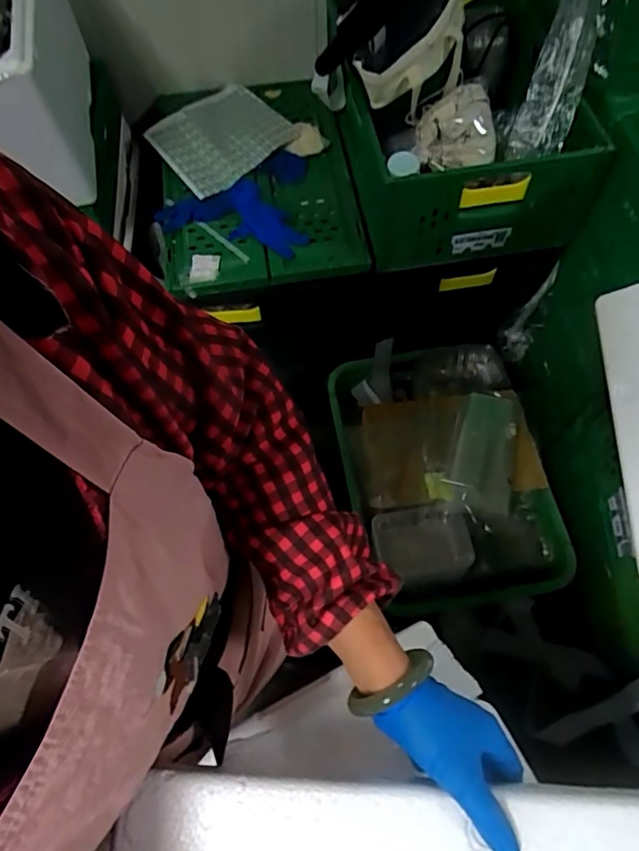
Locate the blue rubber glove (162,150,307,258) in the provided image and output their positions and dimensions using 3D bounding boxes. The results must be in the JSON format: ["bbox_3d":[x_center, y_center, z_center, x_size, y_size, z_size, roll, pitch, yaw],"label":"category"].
[{"bbox_3d":[-0.138,-0.383,0.996,0.271,0.044,0.139,20,66,8],"label":"blue rubber glove"}]

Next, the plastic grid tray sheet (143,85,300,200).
[{"bbox_3d":[-0.188,-0.553,1.046,0.212,0.018,0.228,-37,69,-7],"label":"plastic grid tray sheet"}]

